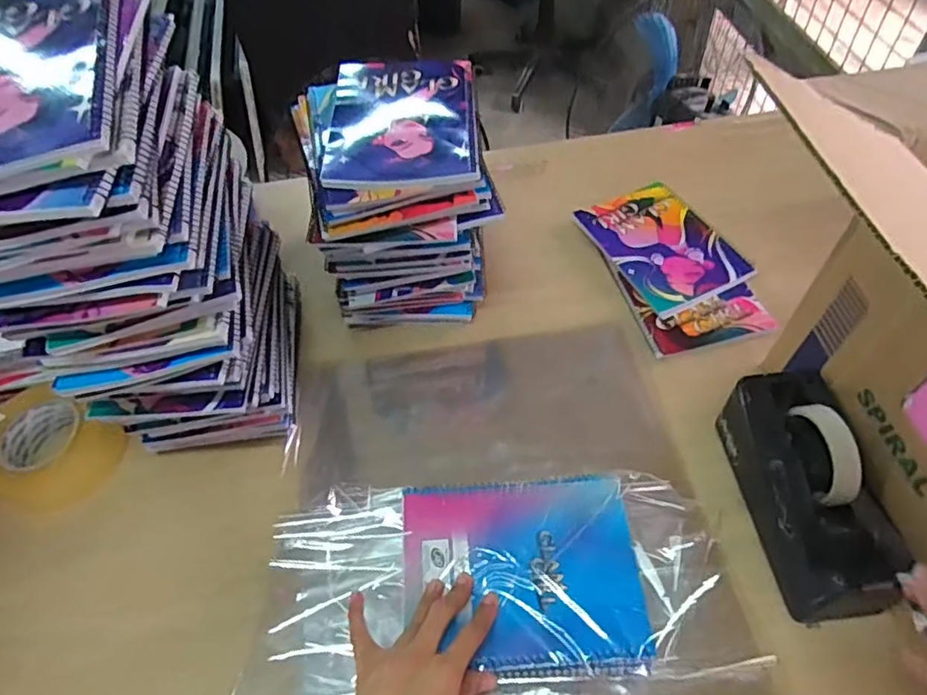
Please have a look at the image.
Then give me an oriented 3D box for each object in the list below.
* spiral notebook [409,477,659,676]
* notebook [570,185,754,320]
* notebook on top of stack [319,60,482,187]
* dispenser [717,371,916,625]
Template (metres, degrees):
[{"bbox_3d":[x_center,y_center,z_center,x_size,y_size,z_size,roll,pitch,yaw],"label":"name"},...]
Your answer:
[{"bbox_3d":[0.048,0.189,0.504,0.195,0.012,0.158,-3,55,3],"label":"spiral notebook"},{"bbox_3d":[0.256,-0.137,0.768,0.147,0.008,0.202,-24,56,-12],"label":"notebook"},{"bbox_3d":[-0.061,-0.234,0.601,0.149,0.017,0.200,-4,55,2],"label":"notebook on top of stack"},{"bbox_3d":[0.314,0.121,0.524,0.085,0.110,0.201,-7,54,0],"label":"dispenser"}]

